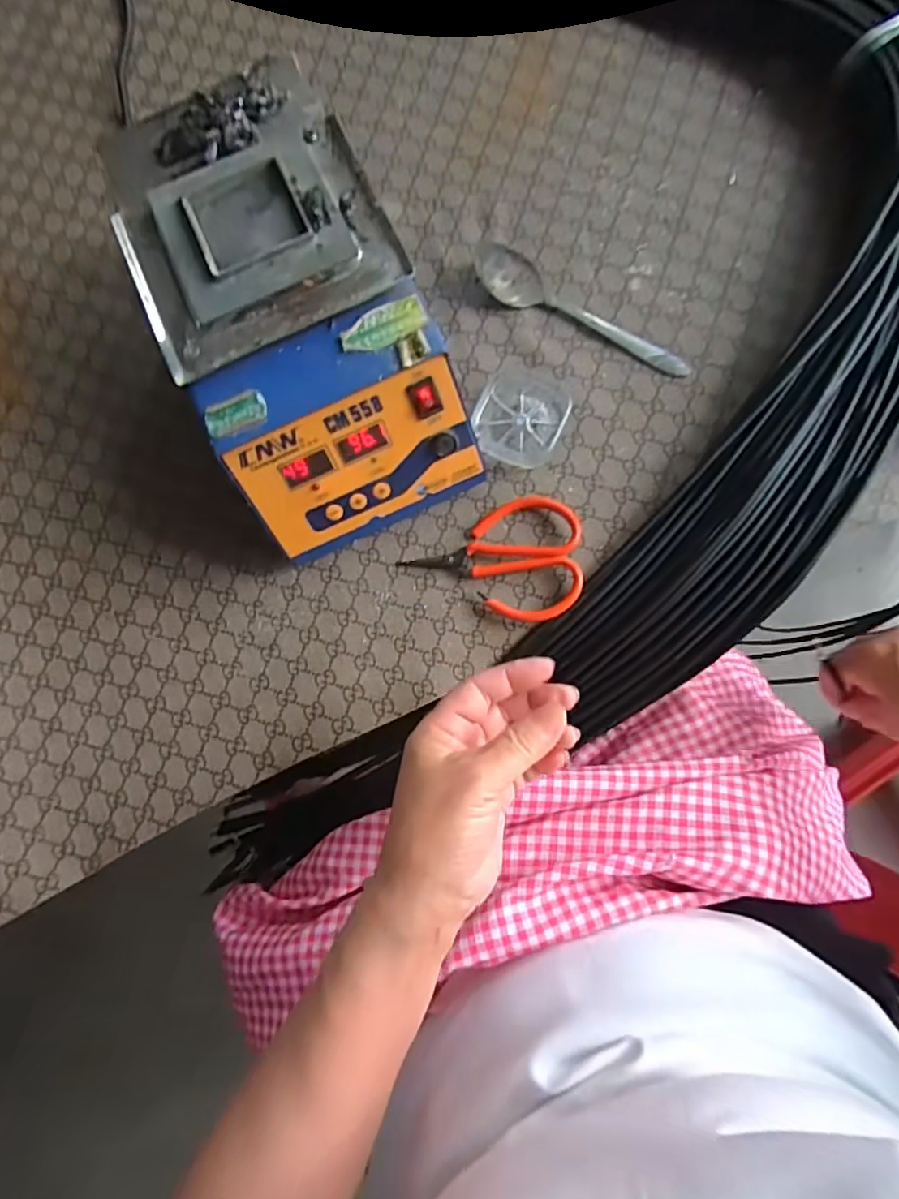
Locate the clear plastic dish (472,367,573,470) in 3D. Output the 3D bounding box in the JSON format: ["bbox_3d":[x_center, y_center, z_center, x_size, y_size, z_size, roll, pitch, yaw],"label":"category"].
[{"bbox_3d":[0.049,-0.125,0.389,0.058,0.011,0.066,27,86,9],"label":"clear plastic dish"}]

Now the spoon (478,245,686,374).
[{"bbox_3d":[0.087,-0.192,0.393,0.161,0.014,0.033,36,87,10],"label":"spoon"}]

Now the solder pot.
[{"bbox_3d":[-0.093,-0.166,0.349,0.143,0.096,0.252,-25,80,2],"label":"solder pot"}]

